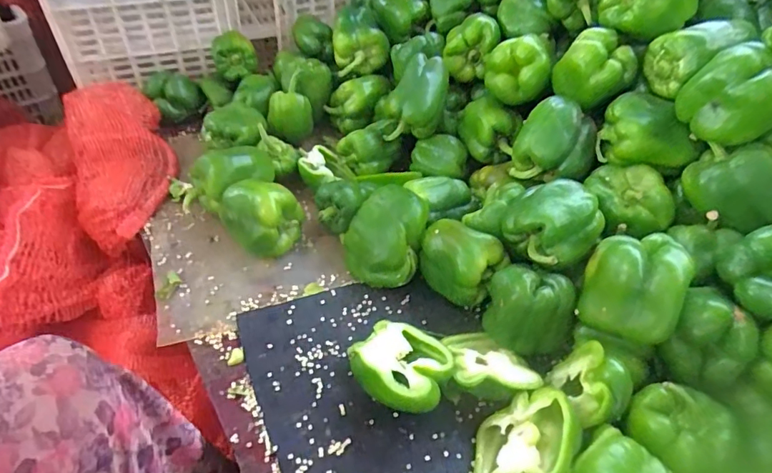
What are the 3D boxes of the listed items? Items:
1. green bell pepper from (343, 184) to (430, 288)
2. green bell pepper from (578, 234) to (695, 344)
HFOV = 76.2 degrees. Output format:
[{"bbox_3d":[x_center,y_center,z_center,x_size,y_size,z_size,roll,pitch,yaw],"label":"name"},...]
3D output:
[{"bbox_3d":[-0.001,-0.006,0.624,0.097,0.083,0.125,13,45,9],"label":"green bell pepper"},{"bbox_3d":[0.243,0.045,0.485,0.085,0.081,0.092,22,47,17],"label":"green bell pepper"}]

